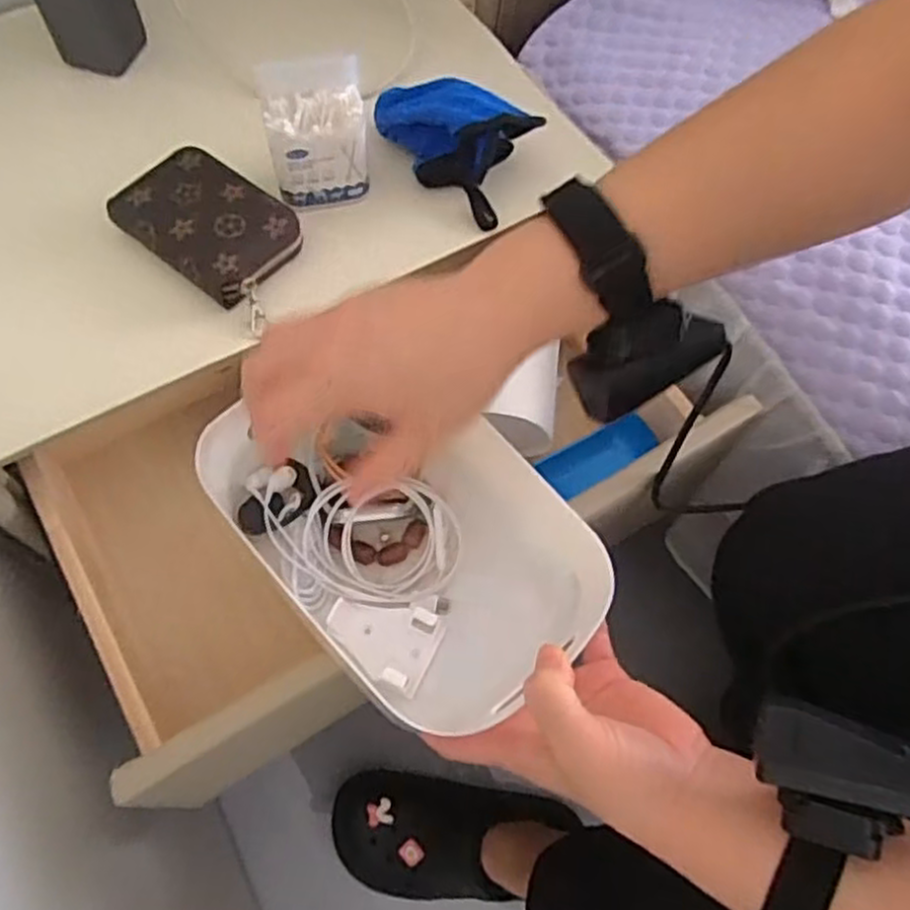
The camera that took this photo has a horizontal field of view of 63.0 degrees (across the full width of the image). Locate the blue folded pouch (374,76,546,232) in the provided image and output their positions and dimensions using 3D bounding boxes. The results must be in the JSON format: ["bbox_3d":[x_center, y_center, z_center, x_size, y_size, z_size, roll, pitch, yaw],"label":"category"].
[{"bbox_3d":[-0.003,-0.230,0.525,0.110,0.059,0.069,30,66,13],"label":"blue folded pouch"}]

